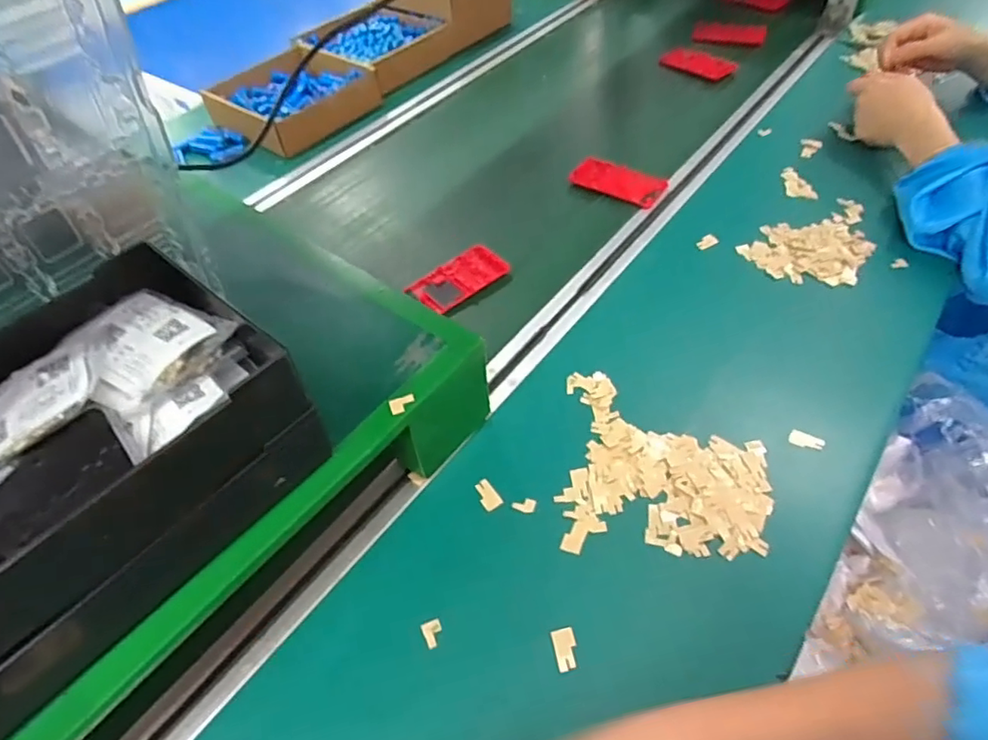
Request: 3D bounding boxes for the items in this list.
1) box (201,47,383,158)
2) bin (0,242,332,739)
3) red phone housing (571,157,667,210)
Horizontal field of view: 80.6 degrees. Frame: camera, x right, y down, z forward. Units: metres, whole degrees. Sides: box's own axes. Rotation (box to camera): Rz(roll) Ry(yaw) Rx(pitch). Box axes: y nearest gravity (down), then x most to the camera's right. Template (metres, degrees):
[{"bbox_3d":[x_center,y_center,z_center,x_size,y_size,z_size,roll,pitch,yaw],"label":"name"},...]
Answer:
[{"bbox_3d":[-0.325,-0.430,0.922,0.214,0.053,0.226,29,58,24],"label":"box"},{"bbox_3d":[-0.255,0.056,0.338,0.171,0.093,0.256,30,59,25],"label":"bin"},{"bbox_3d":[0.166,-0.254,0.781,0.125,0.007,0.067,28,58,24],"label":"red phone housing"}]

